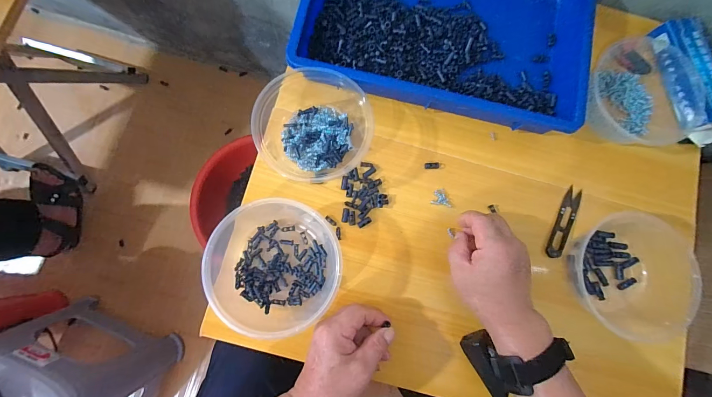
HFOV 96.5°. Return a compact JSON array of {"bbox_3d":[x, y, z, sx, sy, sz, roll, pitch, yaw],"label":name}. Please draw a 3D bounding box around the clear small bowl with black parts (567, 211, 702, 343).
[{"bbox_3d":[0.339,0.090,0.392,0.151,0.054,0.147,19,84,-2],"label":"clear small bowl with black parts"}]

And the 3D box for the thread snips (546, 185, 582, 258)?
[{"bbox_3d":[0.276,0.031,0.417,0.023,0.012,0.100,26,81,0],"label":"thread snips"}]

